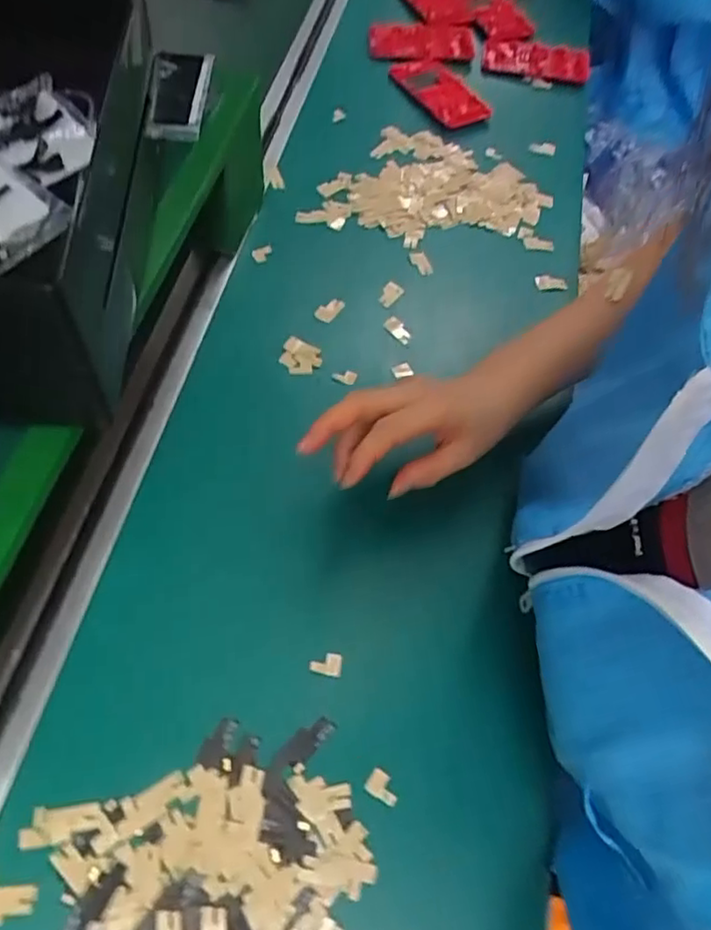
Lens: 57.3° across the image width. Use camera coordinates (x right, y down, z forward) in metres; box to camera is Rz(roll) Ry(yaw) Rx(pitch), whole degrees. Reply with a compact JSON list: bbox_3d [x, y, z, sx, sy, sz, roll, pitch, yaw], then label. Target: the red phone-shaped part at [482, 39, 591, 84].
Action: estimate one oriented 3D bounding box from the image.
[{"bbox_3d":[0.212,-0.476,0.762,0.123,0.009,0.069,10,59,2],"label":"red phone-shaped part"}]

